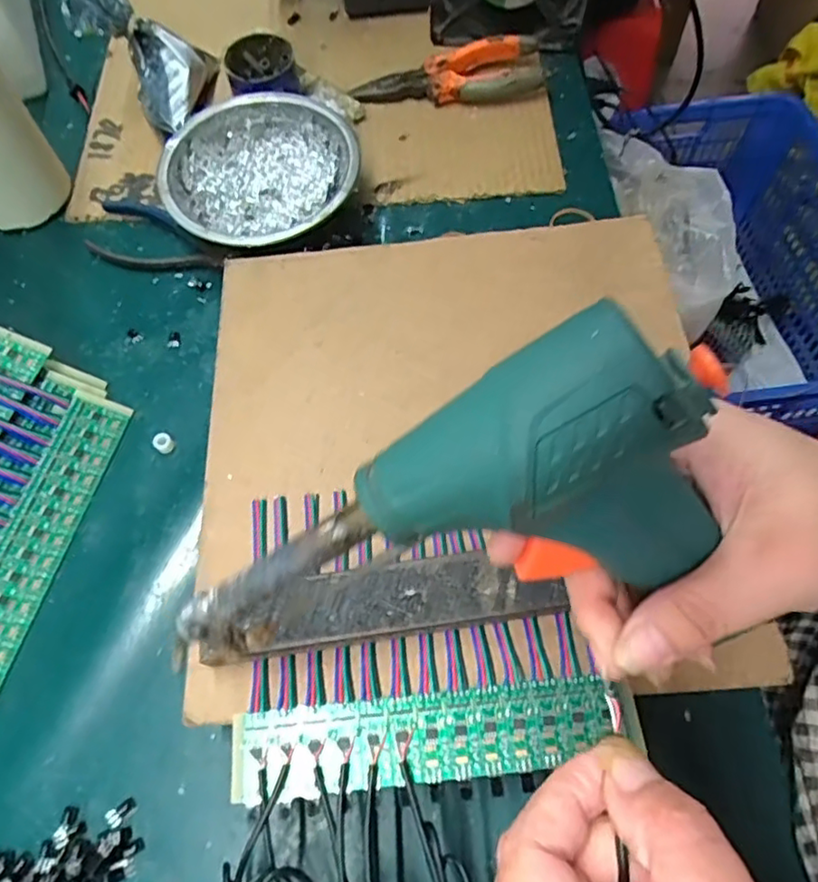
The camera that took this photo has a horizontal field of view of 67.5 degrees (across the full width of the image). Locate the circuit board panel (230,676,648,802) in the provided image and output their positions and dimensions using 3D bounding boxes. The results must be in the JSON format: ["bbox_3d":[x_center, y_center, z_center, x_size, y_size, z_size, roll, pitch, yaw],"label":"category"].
[{"bbox_3d":[0.010,0.120,0.250,0.162,0.004,0.033,-7,63,-1],"label":"circuit board panel"}]

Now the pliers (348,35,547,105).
[{"bbox_3d":[0.031,-0.280,0.467,0.141,0.033,0.038,-8,63,-5],"label":"pliers"}]

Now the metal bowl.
[{"bbox_3d":[-0.097,-0.172,0.409,0.125,0.042,0.119,0,62,1],"label":"metal bowl"}]

